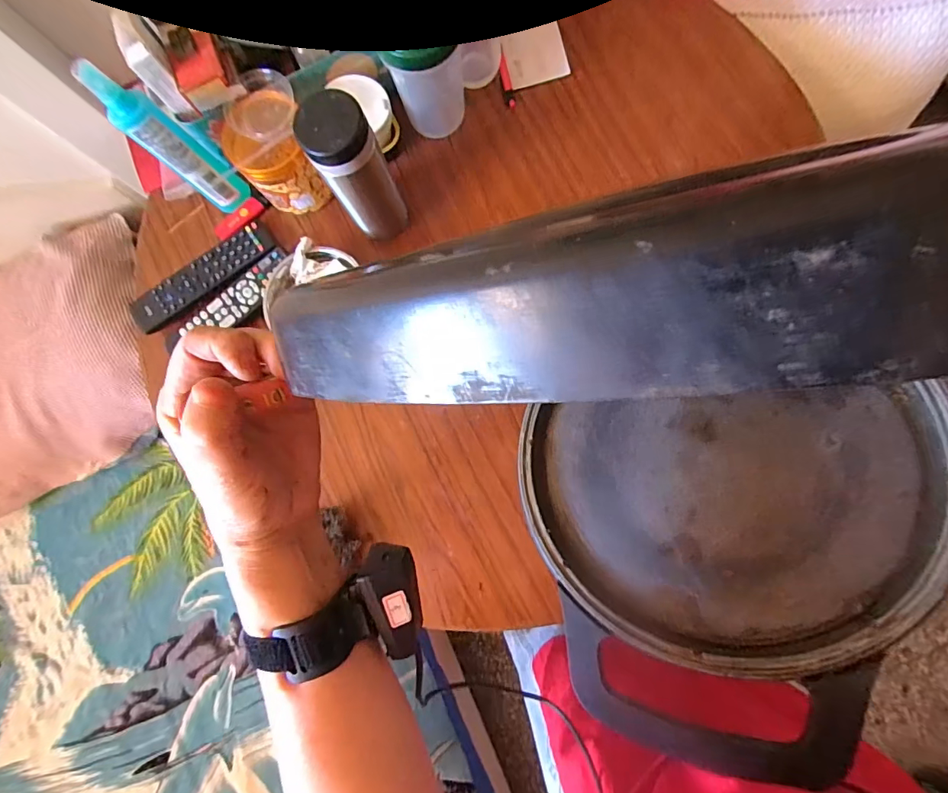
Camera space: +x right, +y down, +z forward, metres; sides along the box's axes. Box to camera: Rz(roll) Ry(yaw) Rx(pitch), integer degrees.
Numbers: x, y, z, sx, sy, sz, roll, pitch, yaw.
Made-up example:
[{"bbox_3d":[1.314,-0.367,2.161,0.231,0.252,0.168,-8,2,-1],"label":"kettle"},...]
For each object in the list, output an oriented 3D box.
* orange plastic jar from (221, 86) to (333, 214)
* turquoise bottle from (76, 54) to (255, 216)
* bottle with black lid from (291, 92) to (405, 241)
[{"bbox_3d":[-0.231,-0.286,0.553,0.094,0.103,0.098,-10,83,5],"label":"orange plastic jar"},{"bbox_3d":[-0.326,-0.272,0.511,0.046,0.208,0.029,-45,81,0],"label":"turquoise bottle"},{"bbox_3d":[-0.118,-0.234,0.496,0.069,0.180,0.059,-25,82,3],"label":"bottle with black lid"}]

